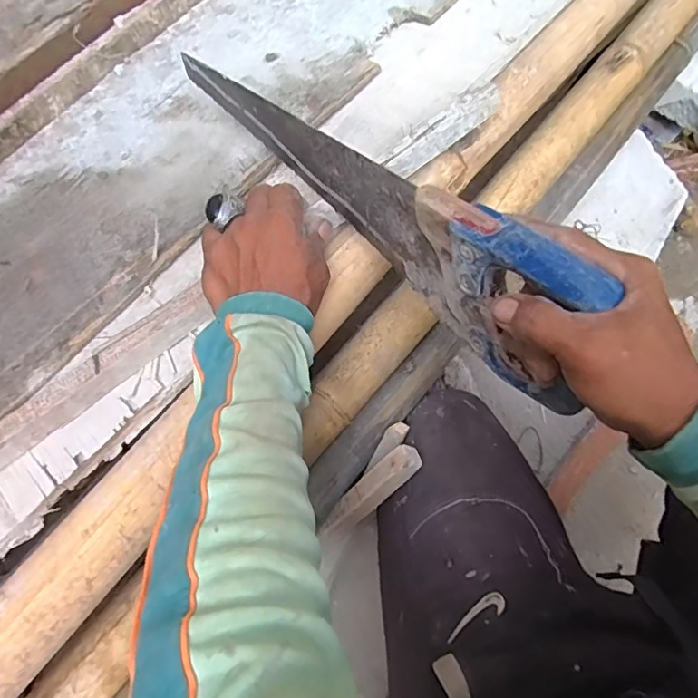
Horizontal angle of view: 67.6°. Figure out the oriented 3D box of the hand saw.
[{"bbox_3d":[0.009,-0.123,0.416,0.034,0.122,0.428,-40,62,-11],"label":"hand saw"}]

